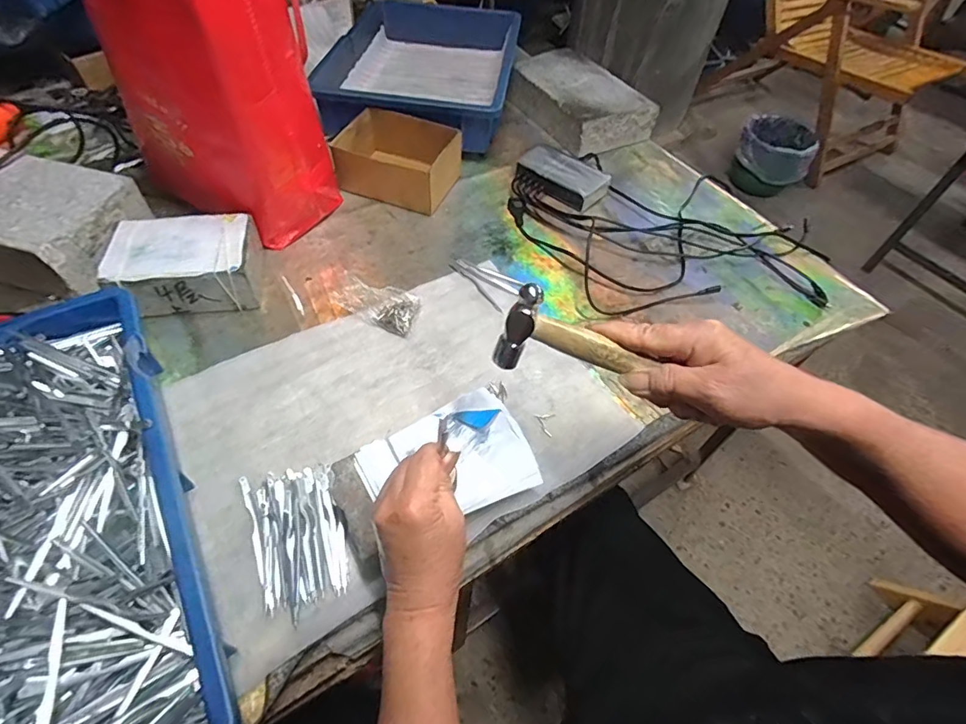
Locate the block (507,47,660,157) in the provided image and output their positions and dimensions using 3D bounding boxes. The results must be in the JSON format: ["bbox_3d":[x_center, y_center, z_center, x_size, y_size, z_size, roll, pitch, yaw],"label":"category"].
[{"bbox_3d":[0.166,-0.464,0.863,0.159,0.061,0.240,-25,59,-20],"label":"block"}]

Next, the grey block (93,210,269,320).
[{"bbox_3d":[-0.346,-0.114,0.578,0.148,0.070,0.108,-8,55,-9],"label":"grey block"}]

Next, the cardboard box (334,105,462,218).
[{"bbox_3d":[-0.120,-0.294,0.715,0.160,0.076,0.122,15,54,7],"label":"cardboard box"}]

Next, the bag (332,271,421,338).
[{"bbox_3d":[-0.123,-0.077,0.576,0.096,0.039,0.058,20,55,11],"label":"bag"}]

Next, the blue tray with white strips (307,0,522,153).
[{"bbox_3d":[-0.102,-0.513,0.856,0.305,0.074,0.401,7,54,2],"label":"blue tray with white strips"}]

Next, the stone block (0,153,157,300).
[{"bbox_3d":[-0.539,-0.168,0.586,0.235,0.078,0.142,12,54,6],"label":"stone block"}]

